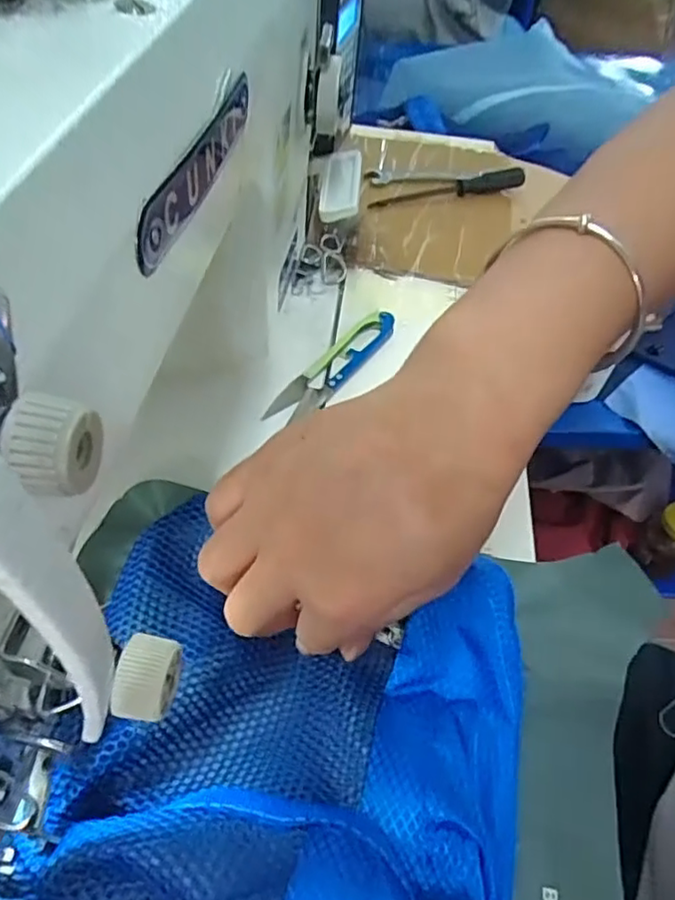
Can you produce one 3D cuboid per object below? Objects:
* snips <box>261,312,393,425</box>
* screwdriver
[{"bbox_3d":[0.000,-0.055,0.397,0.027,0.010,0.112,33,56,21],"label":"snips"},{"bbox_3d":[0.090,-0.218,0.522,0.142,0.015,0.017,-15,53,-16],"label":"screwdriver"}]

